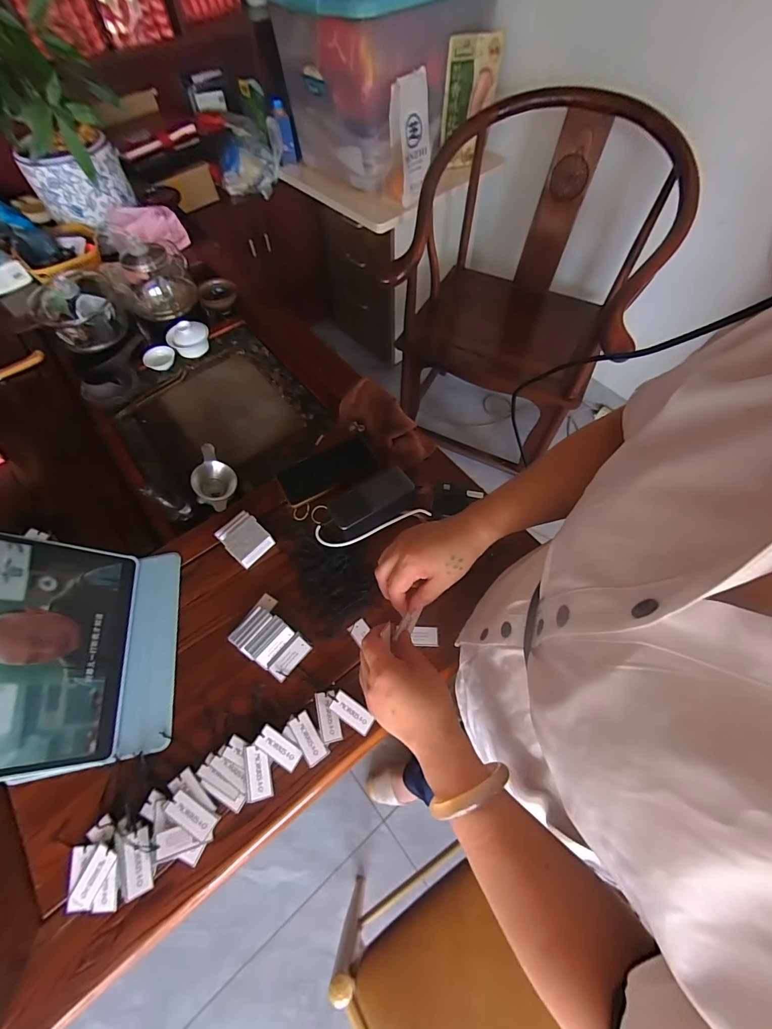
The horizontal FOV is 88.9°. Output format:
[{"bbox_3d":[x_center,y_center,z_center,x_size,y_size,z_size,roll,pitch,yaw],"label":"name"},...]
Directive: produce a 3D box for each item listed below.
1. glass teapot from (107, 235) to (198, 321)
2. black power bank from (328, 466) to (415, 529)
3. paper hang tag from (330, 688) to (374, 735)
[{"bbox_3d":[-0.530,-0.532,0.885,0.167,0.163,0.150,-21,64,-10],"label":"glass teapot"},{"bbox_3d":[-0.021,-0.028,0.591,0.128,0.014,0.049,-30,66,-15],"label":"black power bank"},{"bbox_3d":[-0.042,0.246,0.490,0.056,0.004,0.025,38,60,3],"label":"paper hang tag"}]

